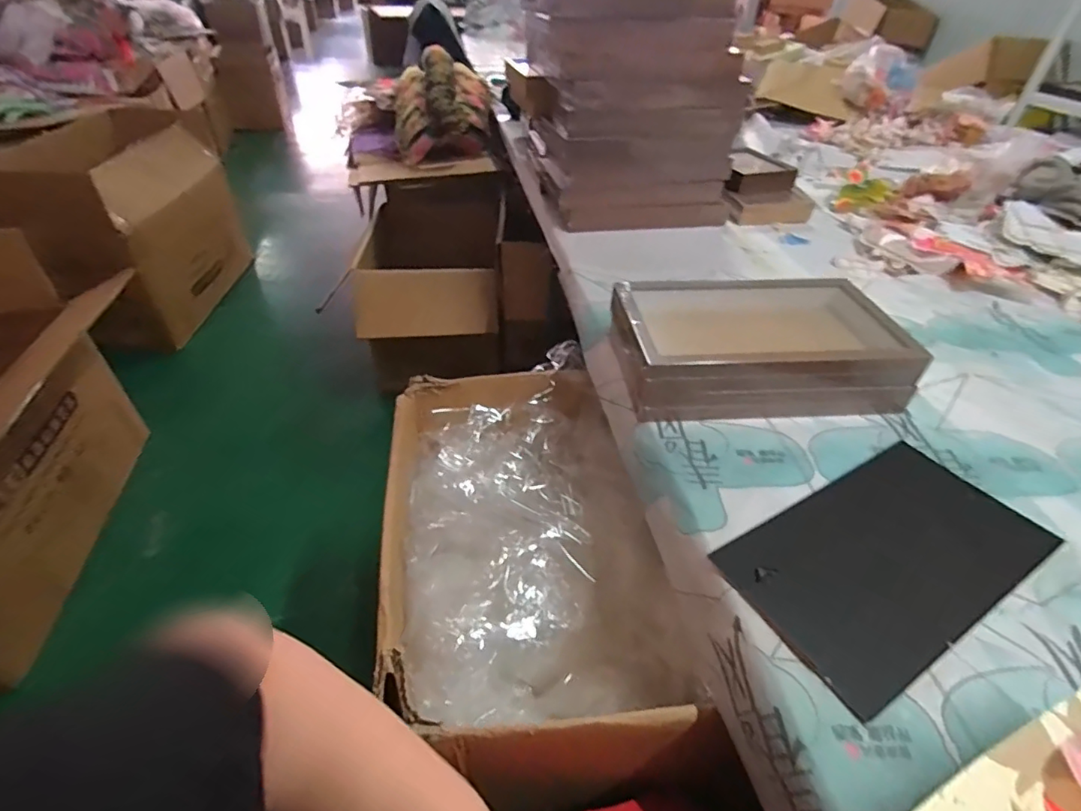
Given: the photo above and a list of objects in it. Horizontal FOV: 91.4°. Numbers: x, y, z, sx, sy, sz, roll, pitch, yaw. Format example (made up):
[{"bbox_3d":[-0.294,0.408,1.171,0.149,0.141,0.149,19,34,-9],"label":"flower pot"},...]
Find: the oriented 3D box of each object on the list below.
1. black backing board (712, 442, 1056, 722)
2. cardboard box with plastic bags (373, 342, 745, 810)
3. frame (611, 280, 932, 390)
[{"bbox_3d":[0.342,0.142,0.518,0.321,0.009,0.167,-21,45,-24],"label":"black backing board"},{"bbox_3d":[-0.020,0.206,0.727,0.337,0.230,0.540,-7,41,-10],"label":"cardboard box with plastic bags"},{"bbox_3d":[0.290,-0.097,0.701,0.363,0.053,0.197,-2,41,-4],"label":"frame"}]

